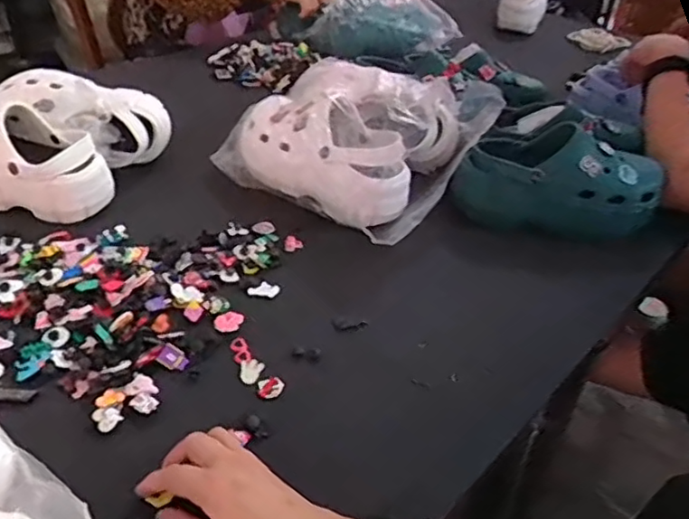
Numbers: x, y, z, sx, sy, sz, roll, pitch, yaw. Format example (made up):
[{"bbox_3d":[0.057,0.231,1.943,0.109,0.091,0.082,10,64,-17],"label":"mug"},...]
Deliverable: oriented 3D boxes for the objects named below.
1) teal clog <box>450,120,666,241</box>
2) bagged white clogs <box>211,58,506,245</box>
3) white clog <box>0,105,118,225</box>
[{"bbox_3d":[0.286,-0.110,0.848,0.272,0.109,0.104,5,37,1],"label":"teal clog"},{"bbox_3d":[0.016,-0.183,0.890,0.310,0.149,0.288,24,42,24],"label":"bagged white clogs"},{"bbox_3d":[-0.419,-0.125,0.802,0.229,0.101,0.093,14,38,13],"label":"white clog"}]

